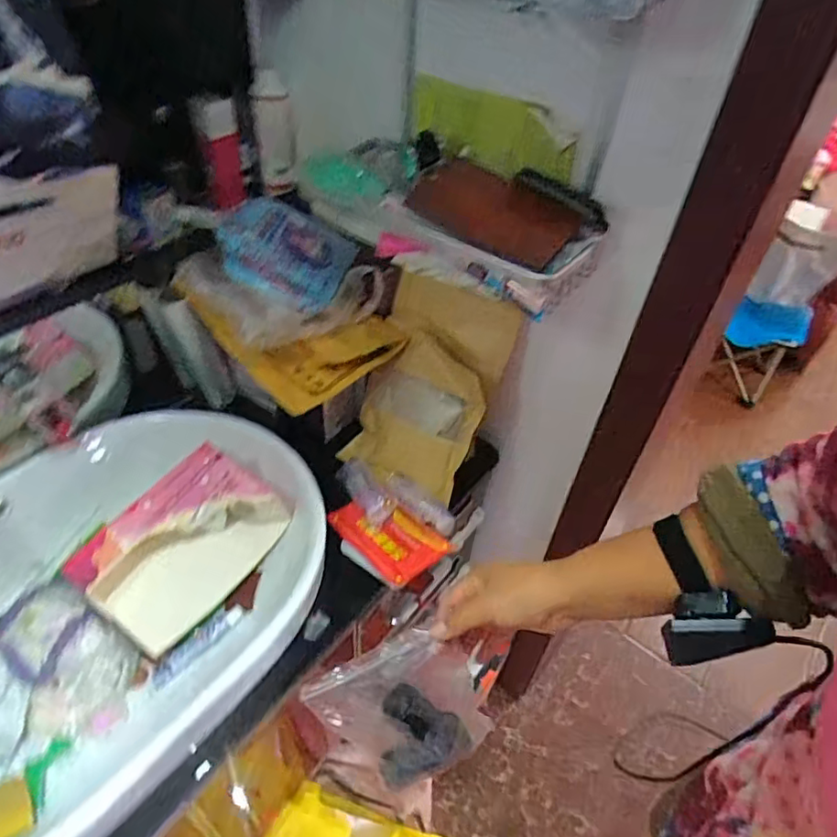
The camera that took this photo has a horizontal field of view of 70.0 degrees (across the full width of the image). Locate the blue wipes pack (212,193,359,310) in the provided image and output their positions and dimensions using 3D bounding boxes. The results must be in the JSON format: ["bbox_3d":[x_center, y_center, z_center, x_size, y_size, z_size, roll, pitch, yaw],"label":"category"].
[{"bbox_3d":[-0.172,-0.215,0.774,0.156,0.037,0.145,33,54,-10],"label":"blue wipes pack"}]

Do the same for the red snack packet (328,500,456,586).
[{"bbox_3d":[-0.039,0.145,0.767,0.141,0.025,0.087,33,51,25],"label":"red snack packet"}]

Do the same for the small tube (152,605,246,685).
[{"bbox_3d":[-0.256,0.261,0.696,0.119,0.016,0.038,-38,57,-12],"label":"small tube"}]

